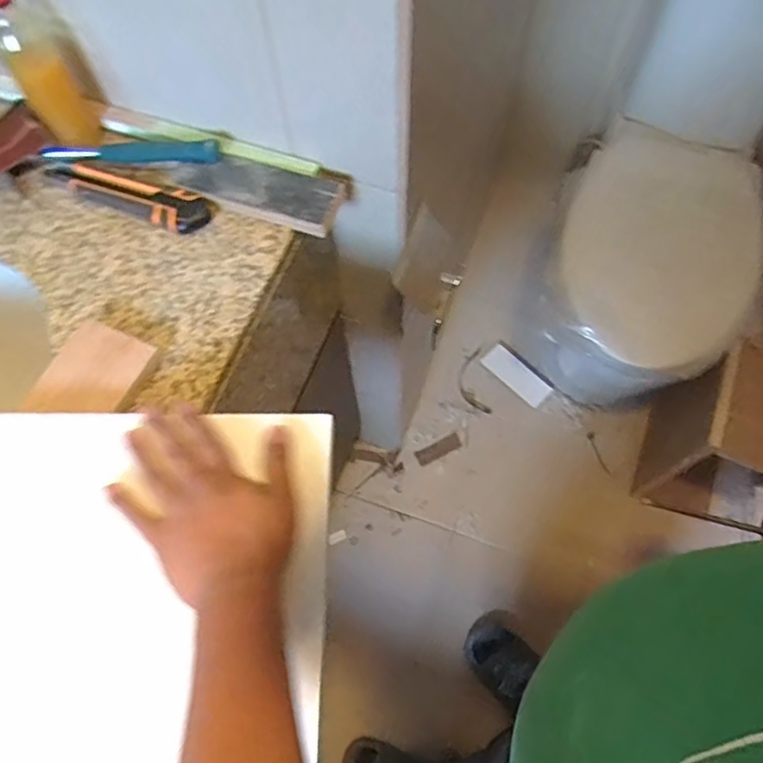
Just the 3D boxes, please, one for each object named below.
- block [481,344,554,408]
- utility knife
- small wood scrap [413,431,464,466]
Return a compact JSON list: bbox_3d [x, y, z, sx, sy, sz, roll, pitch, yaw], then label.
[{"bbox_3d":[0.341,-0.017,1.508,0.179,0.022,0.077,42,72,18],"label":"block"},{"bbox_3d":[-0.272,-0.199,0.630,0.193,0.022,0.040,20,67,10],"label":"utility knife"},{"bbox_3d":[0.140,0.165,1.465,0.122,0.014,0.041,-25,76,-21],"label":"small wood scrap"}]

